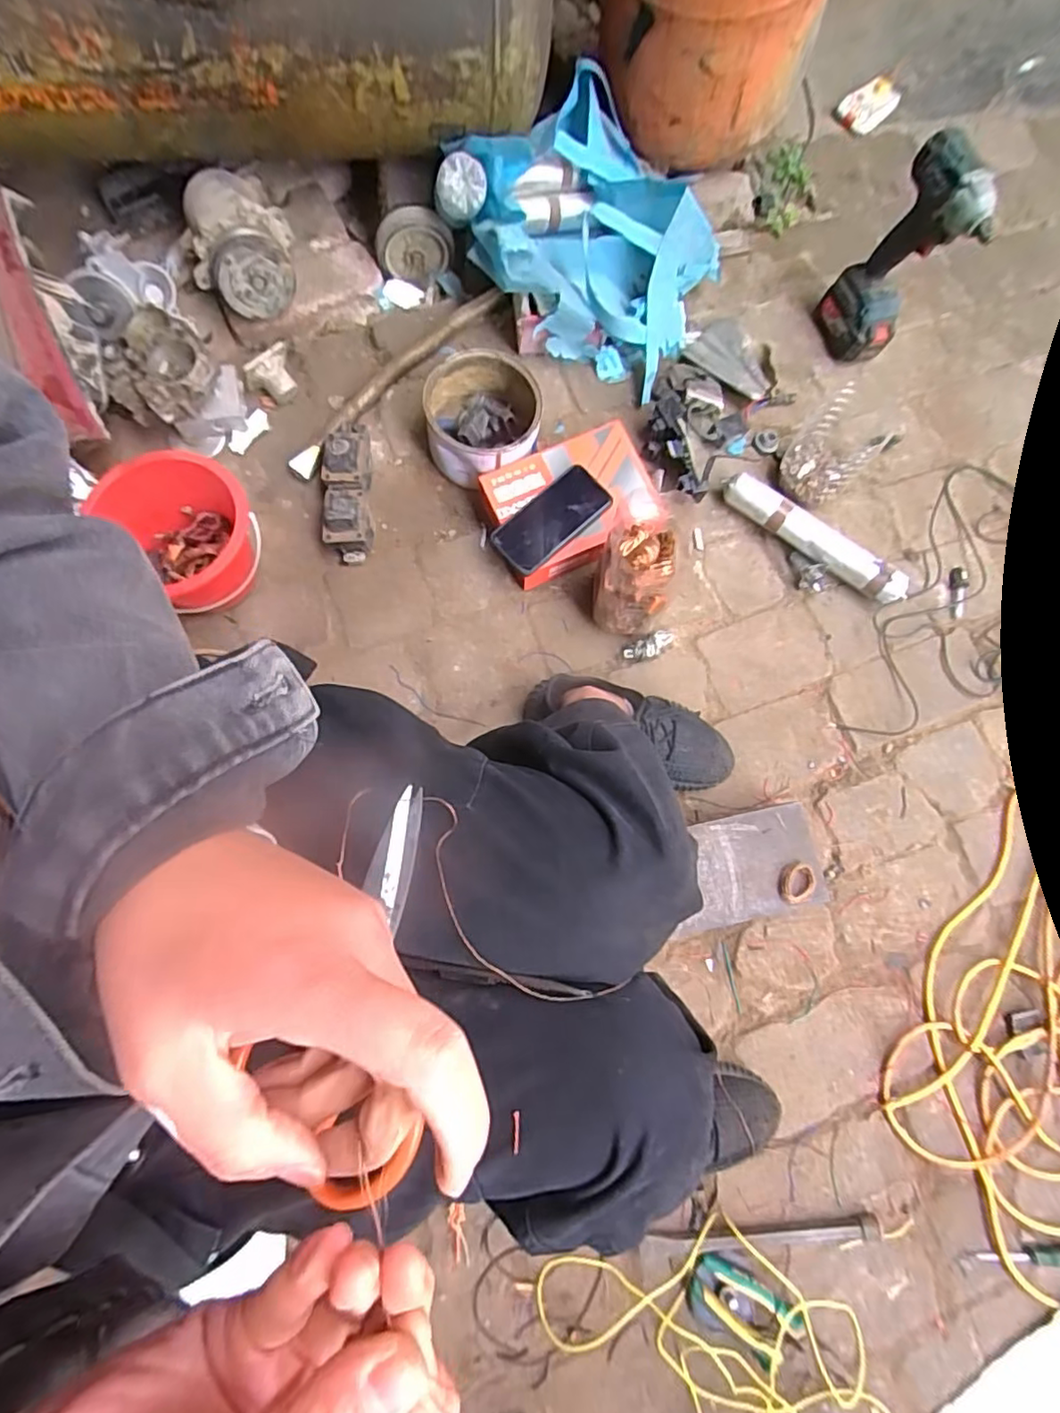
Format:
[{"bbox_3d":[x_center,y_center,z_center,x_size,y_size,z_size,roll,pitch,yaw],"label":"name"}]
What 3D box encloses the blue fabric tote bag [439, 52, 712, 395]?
[{"bbox_3d":[0.101,-0.669,0.873,0.349,0.181,0.346,39,78,6],"label":"blue fabric tote bag"}]

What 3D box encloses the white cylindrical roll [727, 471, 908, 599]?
[{"bbox_3d":[0.386,-0.228,0.837,0.271,0.050,0.048,36,79,5],"label":"white cylindrical roll"}]

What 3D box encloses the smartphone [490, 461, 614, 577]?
[{"bbox_3d":[0.027,-0.243,0.788,0.160,0.015,0.075,-41,83,-10],"label":"smartphone"}]

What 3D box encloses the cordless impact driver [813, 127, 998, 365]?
[{"bbox_3d":[0.506,-0.604,0.846,0.098,0.244,0.134,-39,82,-11],"label":"cordless impact driver"}]

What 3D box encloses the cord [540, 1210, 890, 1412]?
[{"bbox_3d":[0.206,0.673,0.640,0.369,0.031,0.204,36,79,9],"label":"cord"}]

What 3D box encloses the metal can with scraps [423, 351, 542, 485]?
[{"bbox_3d":[-0.061,-0.382,0.825,0.145,0.101,0.144,1,78,-3],"label":"metal can with scraps"}]

